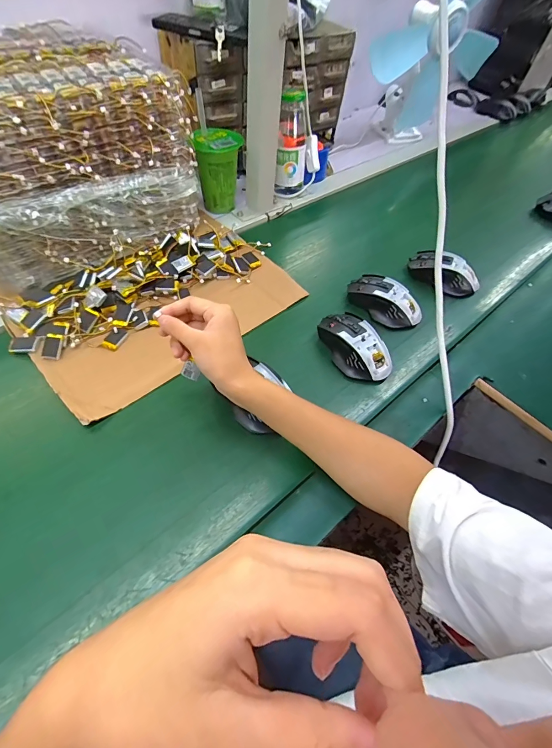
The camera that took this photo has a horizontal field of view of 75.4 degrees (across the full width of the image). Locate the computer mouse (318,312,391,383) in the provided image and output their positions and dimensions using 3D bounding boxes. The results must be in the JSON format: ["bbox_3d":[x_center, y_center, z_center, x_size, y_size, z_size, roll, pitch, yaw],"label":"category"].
[{"bbox_3d":[0.106,-0.039,0.481,0.063,0.039,0.109,-26,56,-23],"label":"computer mouse"}]

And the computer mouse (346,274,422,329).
[{"bbox_3d":[0.164,-0.111,0.543,0.111,0.046,0.056,38,58,25],"label":"computer mouse"}]

